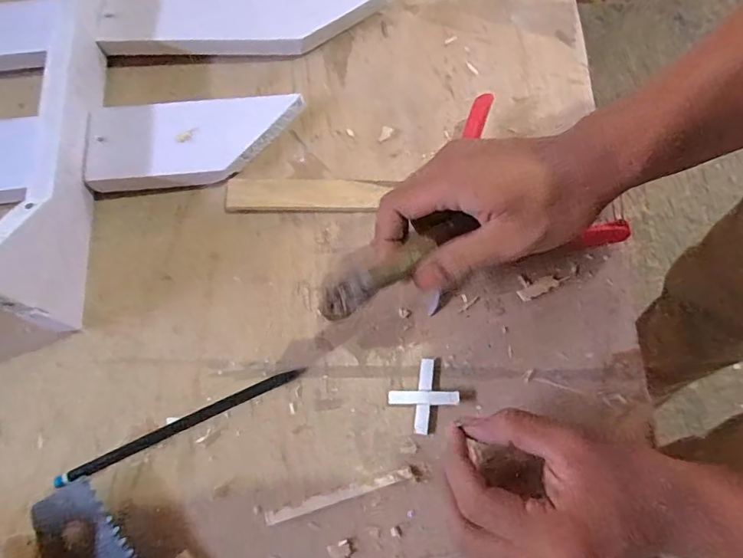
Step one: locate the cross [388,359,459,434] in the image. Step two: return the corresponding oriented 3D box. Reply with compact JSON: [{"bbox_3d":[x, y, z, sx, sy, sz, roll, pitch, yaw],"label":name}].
[{"bbox_3d":[0.036,0.080,0.340,0.040,0.008,0.036,-40,72,-13],"label":"cross"}]

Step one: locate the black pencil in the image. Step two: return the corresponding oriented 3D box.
[{"bbox_3d":[-0.128,0.098,0.336,0.167,0.008,0.009,-24,70,-8],"label":"black pencil"}]

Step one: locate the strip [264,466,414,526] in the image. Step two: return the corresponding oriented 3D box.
[{"bbox_3d":[-0.020,0.138,0.318,0.096,0.004,0.008,-16,69,-5],"label":"strip"}]

